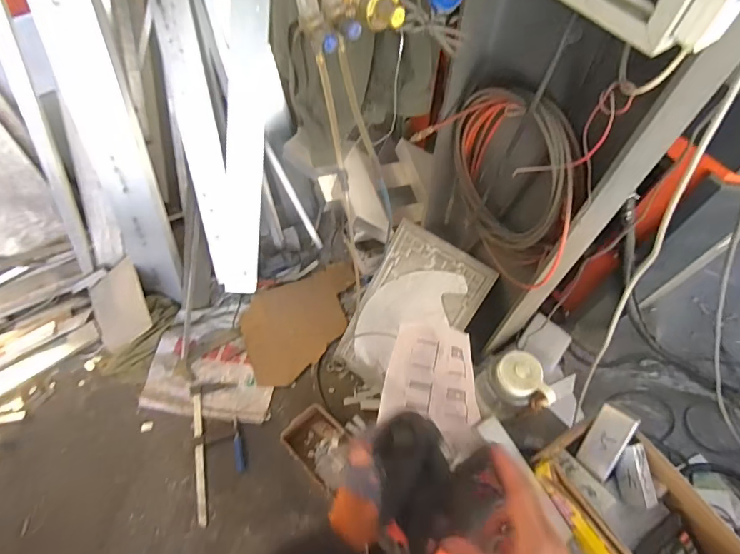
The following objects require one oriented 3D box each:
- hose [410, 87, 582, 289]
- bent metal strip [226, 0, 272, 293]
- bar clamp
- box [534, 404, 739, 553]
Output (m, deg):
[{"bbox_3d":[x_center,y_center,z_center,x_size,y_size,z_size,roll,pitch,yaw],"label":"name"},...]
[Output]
[{"bbox_3d":[0.303,-0.214,1.004,0.113,0.454,0.446,-33,67,-16],"label":"hose"},{"bbox_3d":[-0.398,-0.680,1.396,0.139,1.577,0.073,12,24,5],"label":"bent metal strip"},{"bbox_3d":[-0.513,0.577,1.461,0.164,0.029,0.446,-12,63,-7],"label":"bar clamp"},{"bbox_3d":[0.417,0.380,0.658,0.172,0.110,0.314,-27,65,-14],"label":"box"}]

